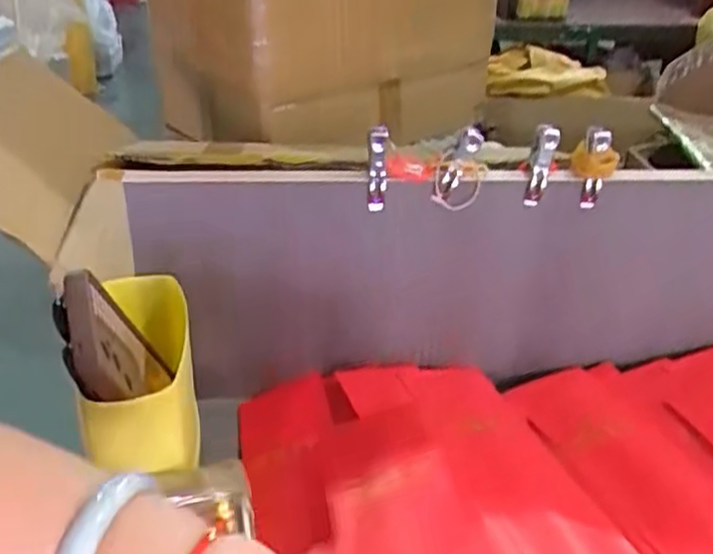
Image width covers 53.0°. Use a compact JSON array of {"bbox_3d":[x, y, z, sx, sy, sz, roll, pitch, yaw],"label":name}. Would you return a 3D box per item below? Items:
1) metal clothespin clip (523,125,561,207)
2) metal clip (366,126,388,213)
[{"bbox_3d":[0.136,-0.081,0.525,0.016,0.062,0.019,11,31,16],"label":"metal clothespin clip"},{"bbox_3d":[0.015,-0.078,0.524,0.013,0.065,0.019,4,30,3],"label":"metal clip"}]

